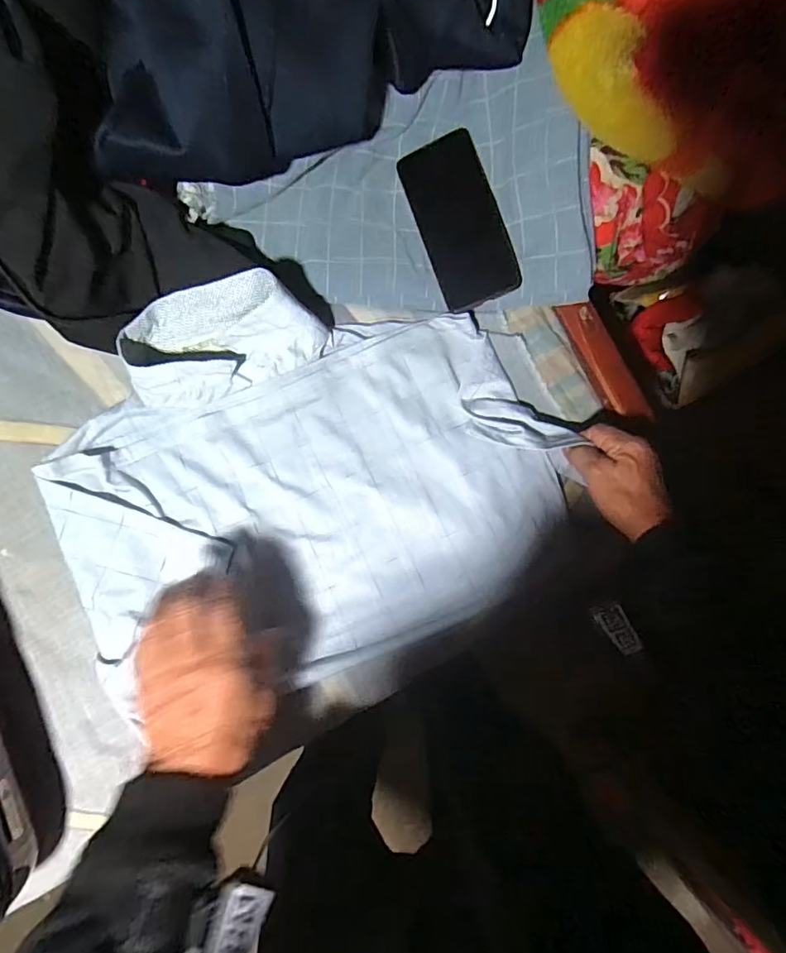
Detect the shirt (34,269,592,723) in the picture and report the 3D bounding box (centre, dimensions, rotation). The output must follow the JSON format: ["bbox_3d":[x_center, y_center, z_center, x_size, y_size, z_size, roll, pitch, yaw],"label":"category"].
[{"bbox_3d":[-0.080,0.001,0.514,0.485,0.060,0.374,-14,91,-2],"label":"shirt"}]

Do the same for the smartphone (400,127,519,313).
[{"bbox_3d":[0.068,-0.258,0.531,0.078,0.006,0.165,-20,93,15],"label":"smartphone"}]

